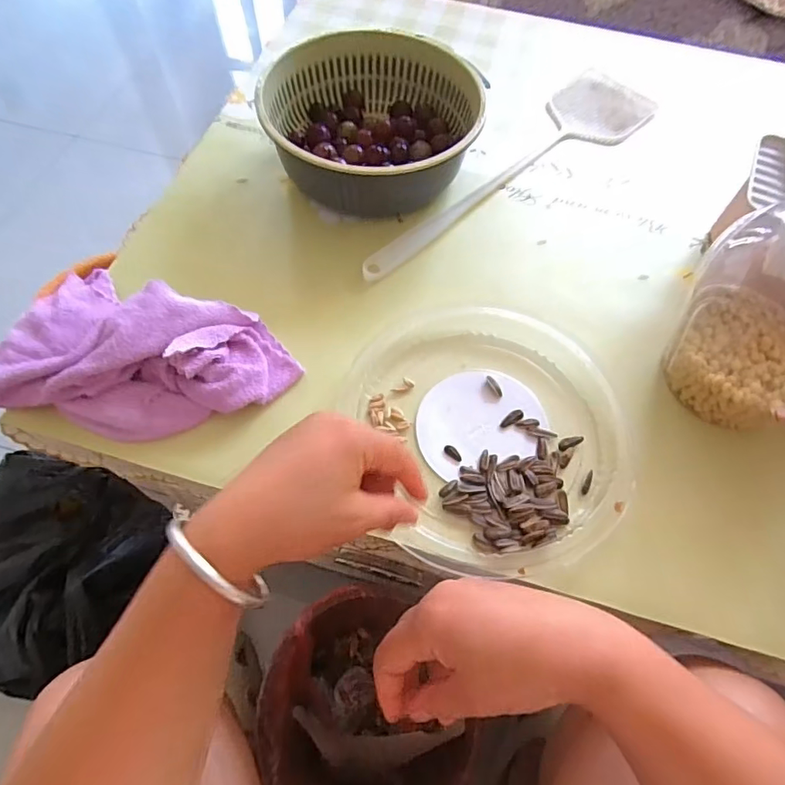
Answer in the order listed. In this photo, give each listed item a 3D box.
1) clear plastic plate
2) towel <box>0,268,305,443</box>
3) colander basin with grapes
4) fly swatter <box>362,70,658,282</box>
[{"bbox_3d":[0.081,0.024,0.414,0.201,0.017,0.230,-19,63,-13],"label":"clear plastic plate"},{"bbox_3d":[-0.204,-0.031,0.411,0.224,0.054,0.134,18,63,7],"label":"towel"},{"bbox_3d":[-0.022,-0.284,0.541,0.213,0.081,0.195,1,63,-2],"label":"colander basin with grapes"},{"bbox_3d":[0.143,-0.248,0.567,0.102,0.012,0.448,40,66,18],"label":"fly swatter"}]

